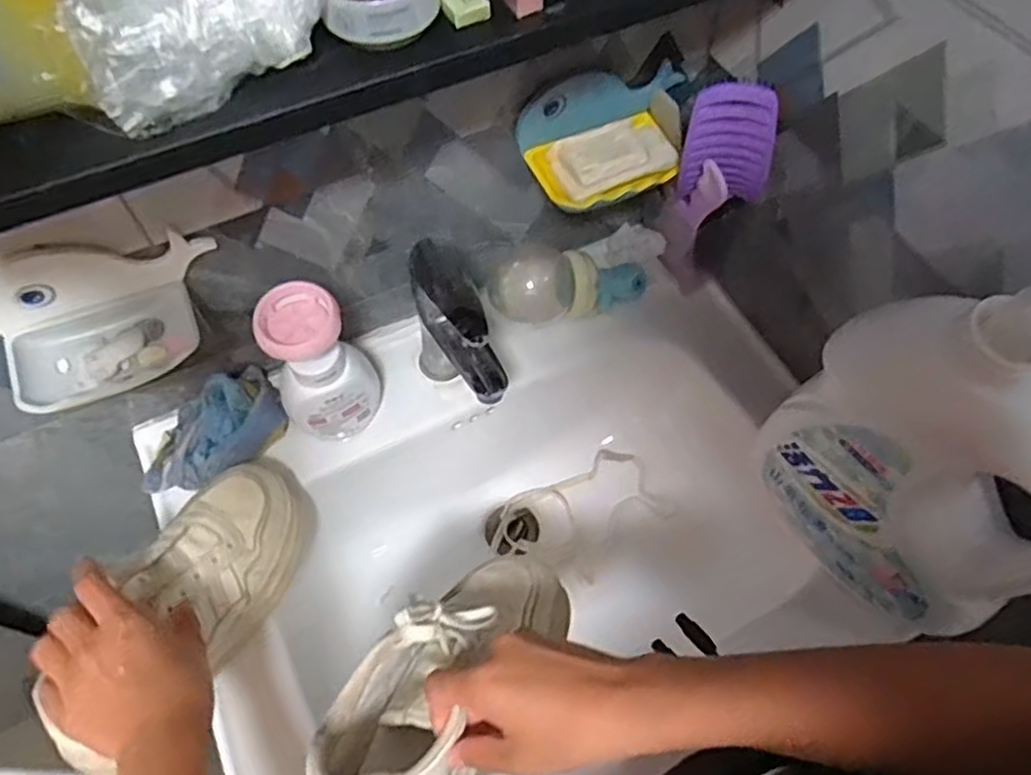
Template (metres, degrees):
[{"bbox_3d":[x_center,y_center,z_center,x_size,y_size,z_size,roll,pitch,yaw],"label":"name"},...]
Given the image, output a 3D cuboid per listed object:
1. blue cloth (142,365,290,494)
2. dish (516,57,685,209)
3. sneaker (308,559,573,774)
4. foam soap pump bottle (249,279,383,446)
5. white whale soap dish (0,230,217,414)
[{"bbox_3d":[-0.278,0.041,0.634,0.139,0.058,0.082,-34,65,-18],"label":"blue cloth"},{"bbox_3d":[0.088,-0.217,0.603,0.154,0.064,0.087,-22,62,-12],"label":"dish"},{"bbox_3d":[-0.045,0.186,0.451,0.094,0.085,0.240,25,48,14],"label":"sneaker"},{"bbox_3d":[-0.168,-0.017,0.606,0.072,0.150,0.067,0,59,0],"label":"foam soap pump bottle"},{"bbox_3d":[-0.291,-0.050,0.506,0.159,0.073,0.084,-23,62,-13],"label":"white whale soap dish"}]

